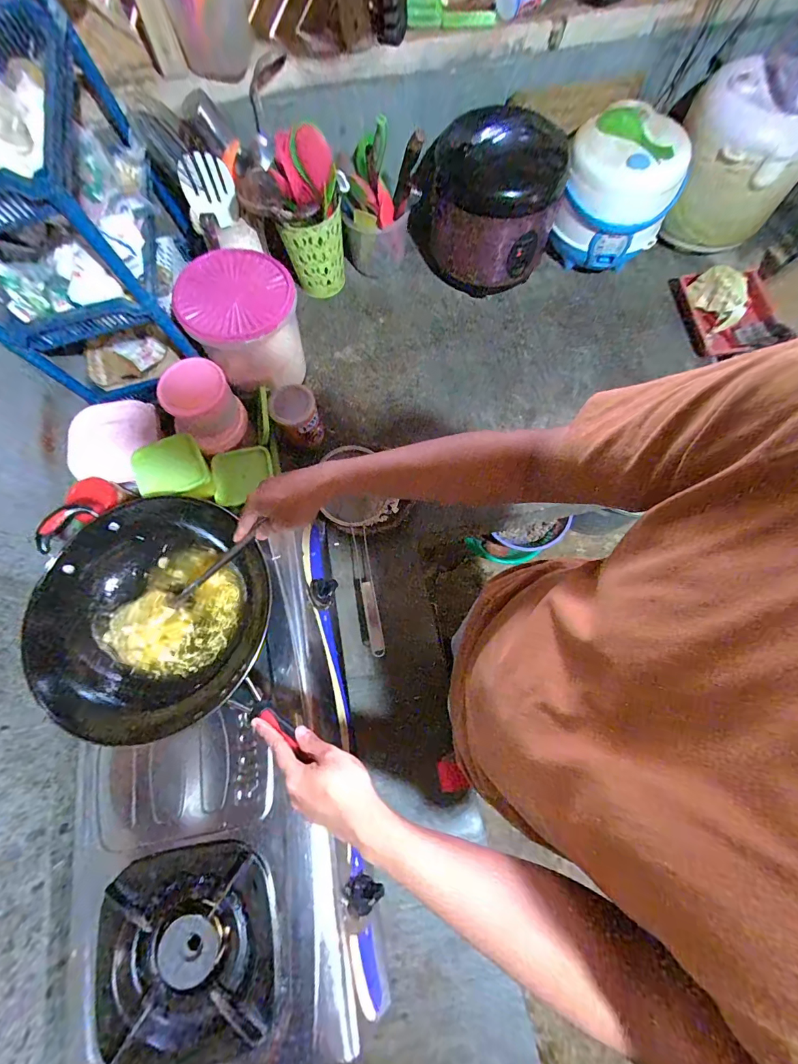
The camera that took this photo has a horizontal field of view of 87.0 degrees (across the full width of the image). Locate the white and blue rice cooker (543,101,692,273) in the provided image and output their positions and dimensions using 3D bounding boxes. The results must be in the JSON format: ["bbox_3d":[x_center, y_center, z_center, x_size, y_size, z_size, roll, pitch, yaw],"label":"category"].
[{"bbox_3d":[0.446,-0.691,0.851,0.215,0.213,0.217,0,72,1],"label":"white and blue rice cooker"}]

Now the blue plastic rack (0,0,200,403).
[{"bbox_3d":[-0.553,-0.505,0.699,0.271,0.411,0.373,-13,72,-3],"label":"blue plastic rack"}]

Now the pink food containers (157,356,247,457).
[{"bbox_3d":[-0.336,-0.217,0.729,0.112,0.114,0.104,0,72,1],"label":"pink food containers"}]

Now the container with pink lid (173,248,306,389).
[{"bbox_3d":[-0.284,-0.396,0.790,0.184,0.156,0.216,-10,72,-3],"label":"container with pink lid"}]

